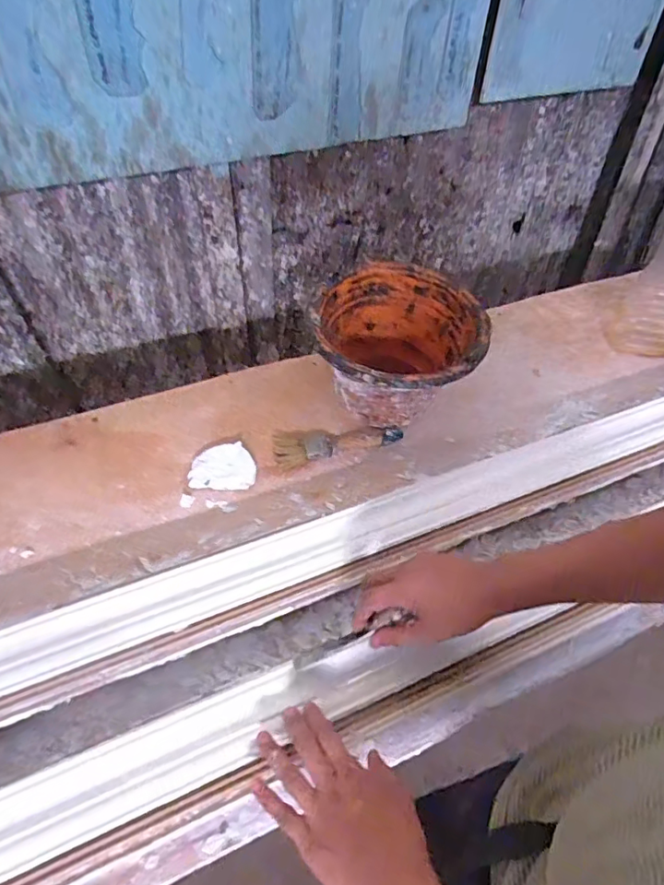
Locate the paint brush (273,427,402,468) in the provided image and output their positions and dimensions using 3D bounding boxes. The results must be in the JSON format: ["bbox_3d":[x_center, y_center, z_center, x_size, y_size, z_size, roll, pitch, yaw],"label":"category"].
[{"bbox_3d":[0.008,-0.004,0.813,0.203,0.012,0.063,-12,54,-12],"label":"paint brush"}]

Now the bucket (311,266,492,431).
[{"bbox_3d":[0.093,-0.127,0.817,0.233,0.169,0.247,2,52,-2],"label":"bucket"}]

